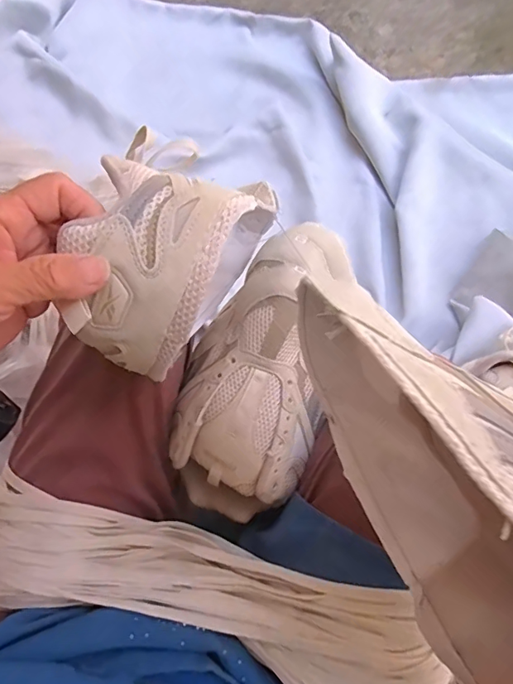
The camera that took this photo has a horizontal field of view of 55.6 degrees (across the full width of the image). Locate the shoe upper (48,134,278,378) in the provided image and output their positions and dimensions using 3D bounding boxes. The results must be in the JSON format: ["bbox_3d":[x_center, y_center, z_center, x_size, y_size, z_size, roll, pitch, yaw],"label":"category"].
[{"bbox_3d":[-0.054,-0.049,0.275,0.085,0.068,0.113,19,68,6],"label":"shoe upper"}]

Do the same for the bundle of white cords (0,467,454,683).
[{"bbox_3d":[-0.046,0.183,0.341,0.353,0.042,0.095,14,71,7],"label":"bundle of white cords"}]

